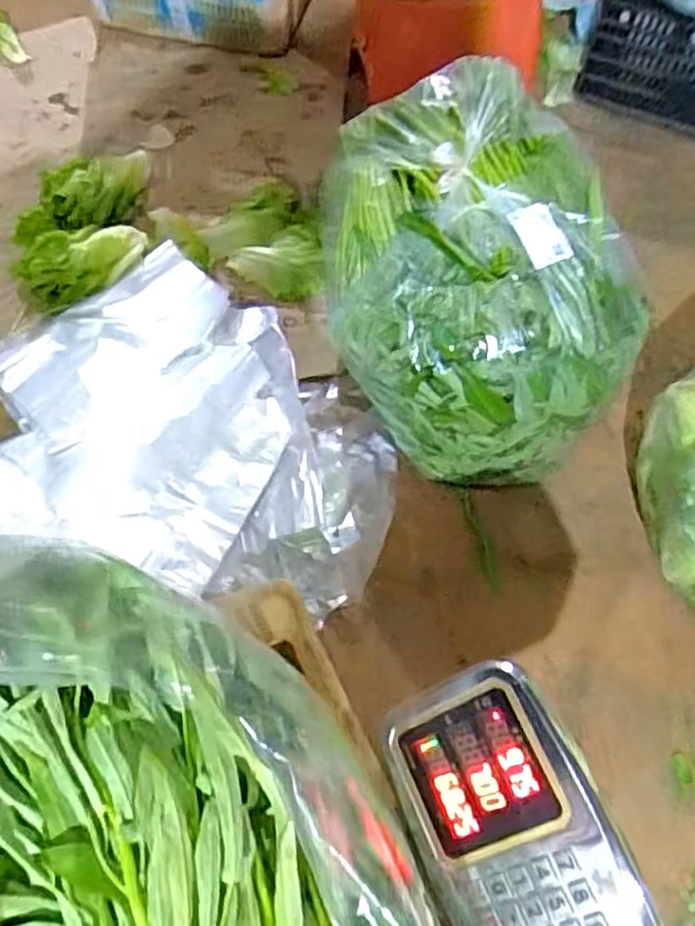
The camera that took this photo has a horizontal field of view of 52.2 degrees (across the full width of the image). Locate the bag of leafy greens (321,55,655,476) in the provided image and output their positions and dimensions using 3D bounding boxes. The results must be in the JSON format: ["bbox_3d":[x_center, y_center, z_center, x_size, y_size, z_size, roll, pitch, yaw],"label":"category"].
[{"bbox_3d":[0.149,-0.237,0.936,0.336,0.281,0.468,-16,69,-8],"label":"bag of leafy greens"}]

